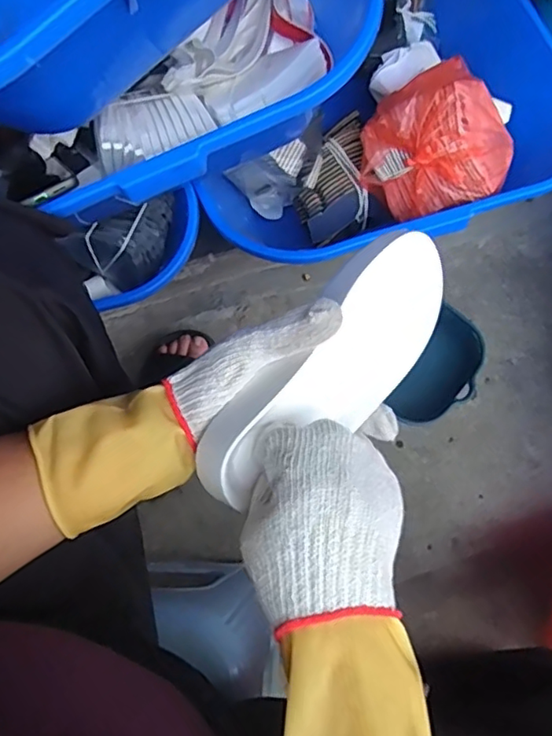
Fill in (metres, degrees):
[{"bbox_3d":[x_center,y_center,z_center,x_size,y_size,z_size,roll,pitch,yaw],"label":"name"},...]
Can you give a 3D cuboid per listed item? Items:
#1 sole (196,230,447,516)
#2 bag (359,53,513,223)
[{"bbox_3d":[0.047,0.007,0.421,0.238,0.023,0.092,-51,121,-14],"label":"sole"},{"bbox_3d":[0.206,-0.290,0.732,0.196,0.099,0.169,-21,74,-5],"label":"bag"}]

